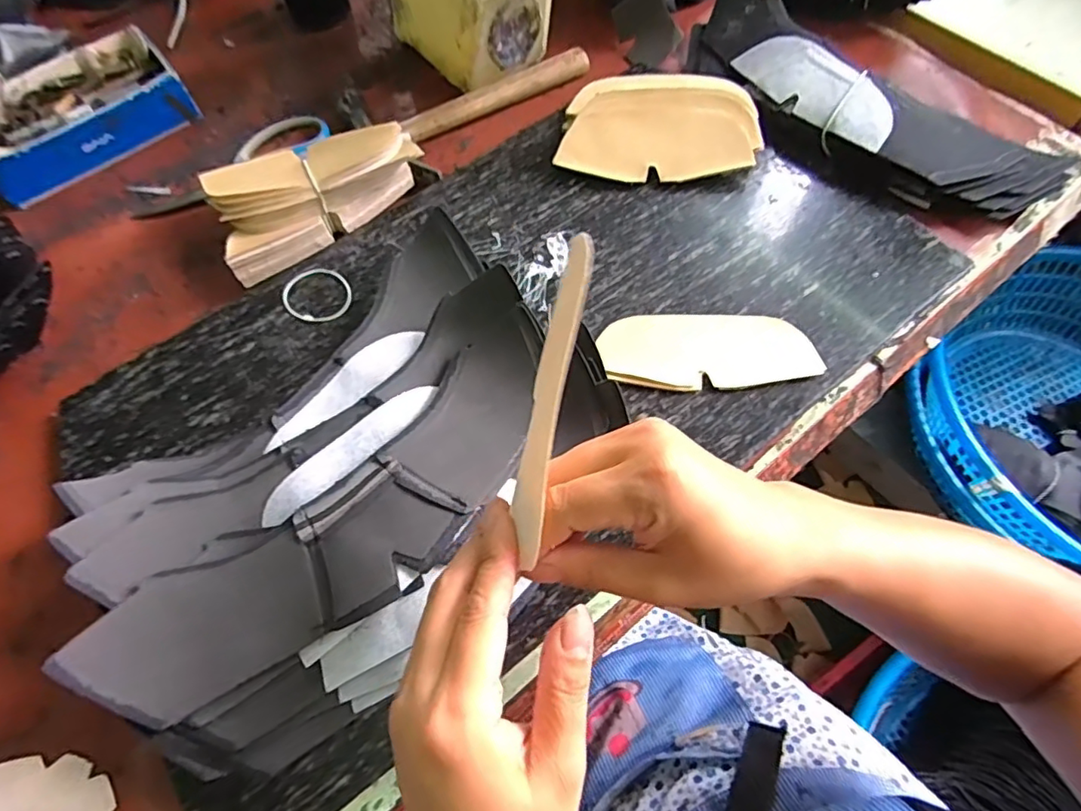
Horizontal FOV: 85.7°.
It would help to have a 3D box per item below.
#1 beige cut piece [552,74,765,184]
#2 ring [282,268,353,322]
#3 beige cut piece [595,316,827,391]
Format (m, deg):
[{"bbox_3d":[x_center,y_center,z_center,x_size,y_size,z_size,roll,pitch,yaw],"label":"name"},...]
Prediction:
[{"bbox_3d":[0.107,-0.249,0.523,0.169,0.032,0.103,2,65,3],"label":"beige cut piece"},{"bbox_3d":[-0.183,-0.091,0.476,0.054,0.004,0.055,-1,65,2],"label":"ring"},{"bbox_3d":[0.127,-0.040,0.441,0.158,0.006,0.059,0,68,1],"label":"beige cut piece"}]

